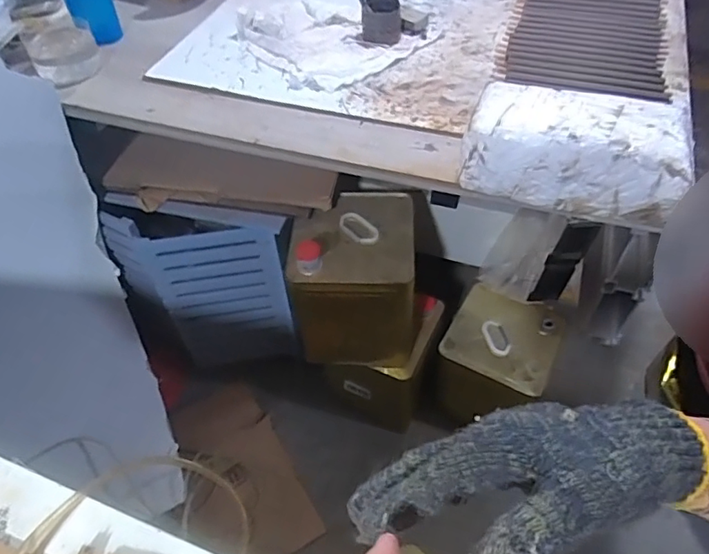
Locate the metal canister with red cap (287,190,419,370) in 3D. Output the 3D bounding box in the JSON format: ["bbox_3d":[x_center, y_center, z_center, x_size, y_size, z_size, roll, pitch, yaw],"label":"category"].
[{"bbox_3d":[0.005,0.015,1.162,0.257,0.338,0.236,2,51,4],"label":"metal canister with red cap"}]

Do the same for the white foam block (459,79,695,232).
[{"bbox_3d":[0.256,-0.141,0.644,0.237,0.120,0.104,15,53,14],"label":"white foam block"}]

